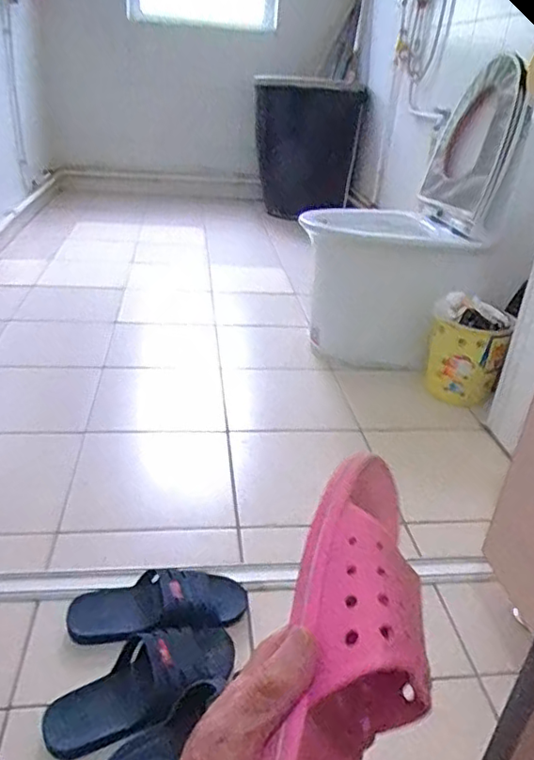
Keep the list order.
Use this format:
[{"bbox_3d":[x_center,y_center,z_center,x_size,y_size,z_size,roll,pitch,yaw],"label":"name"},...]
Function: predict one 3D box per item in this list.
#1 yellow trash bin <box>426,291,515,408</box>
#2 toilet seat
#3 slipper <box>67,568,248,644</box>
[{"bbox_3d":[0.547,-0.080,1.625,0.202,0.280,0.182,13,30,16],"label":"yellow trash bin"},{"bbox_3d":[0.579,-0.666,1.669,0.072,0.444,0.366,2,29,-18],"label":"toilet seat"},{"bbox_3d":[-0.173,0.362,0.941,0.278,0.061,0.126,-4,30,-16],"label":"slipper"}]

